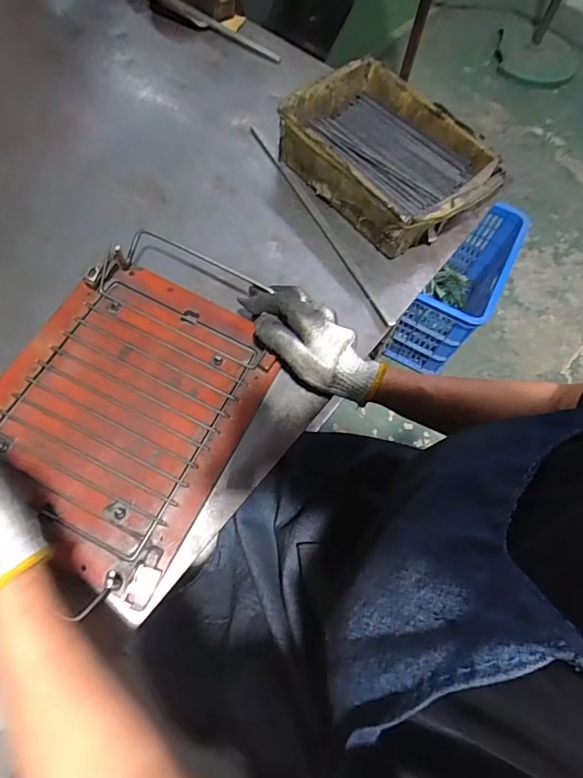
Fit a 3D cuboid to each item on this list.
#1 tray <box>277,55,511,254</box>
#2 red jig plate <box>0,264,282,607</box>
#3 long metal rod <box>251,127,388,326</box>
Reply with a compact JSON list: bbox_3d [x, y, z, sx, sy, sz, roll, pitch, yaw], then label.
[{"bbox_3d":[0.124,-0.305,0.602,0.177,0.072,0.257,-36,72,-18],"label":"tray"},{"bbox_3d":[-0.172,0.013,0.470,0.235,0.022,0.290,25,66,8],"label":"red jig plate"},{"bbox_3d":[0.028,-0.228,0.605,0.011,0.010,0.356,-23,68,-14],"label":"long metal rod"}]

